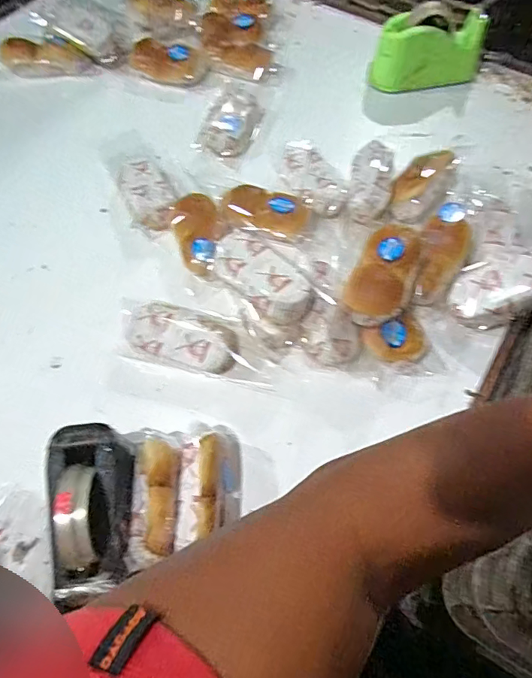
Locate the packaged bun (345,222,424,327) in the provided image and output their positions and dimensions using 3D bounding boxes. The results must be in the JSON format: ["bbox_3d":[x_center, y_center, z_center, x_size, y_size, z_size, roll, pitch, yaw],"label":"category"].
[{"bbox_3d":[0.149,-0.082,0.576,0.074,0.042,0.151,24,65,13],"label":"packaged bun"}]

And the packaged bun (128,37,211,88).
[{"bbox_3d":[-0.186,-0.528,0.876,0.156,0.039,0.089,12,63,7],"label":"packaged bun"}]

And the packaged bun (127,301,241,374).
[{"bbox_3d":[-0.107,0.000,0.592,0.142,0.060,0.073,12,63,8],"label":"packaged bun"}]

